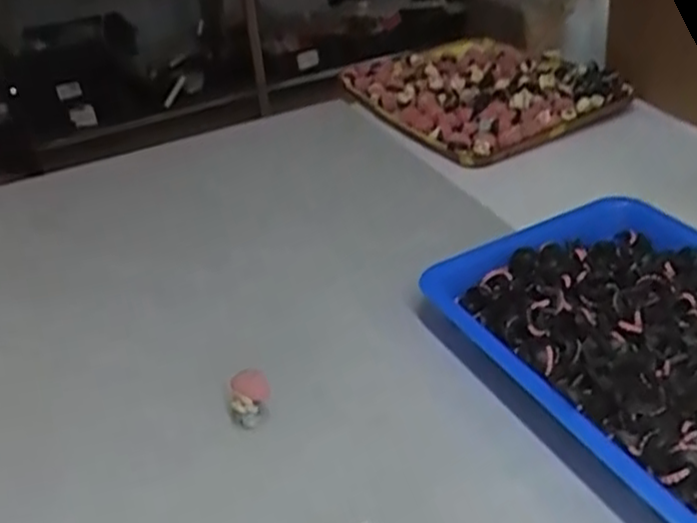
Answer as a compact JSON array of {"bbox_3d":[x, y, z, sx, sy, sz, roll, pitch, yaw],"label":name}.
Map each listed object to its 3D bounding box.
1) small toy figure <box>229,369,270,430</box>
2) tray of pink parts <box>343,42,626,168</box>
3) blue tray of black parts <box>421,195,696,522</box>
[{"bbox_3d":[-0.051,0.071,0.363,0.021,0.029,0.013,-18,36,-16],"label":"small toy figure"},{"bbox_3d":[0.126,-0.168,0.697,0.196,0.031,0.234,-21,37,-20],"label":"tray of pink parts"},{"bbox_3d":[0.166,0.036,0.379,0.180,0.042,0.216,-21,37,-20],"label":"blue tray of black parts"}]

